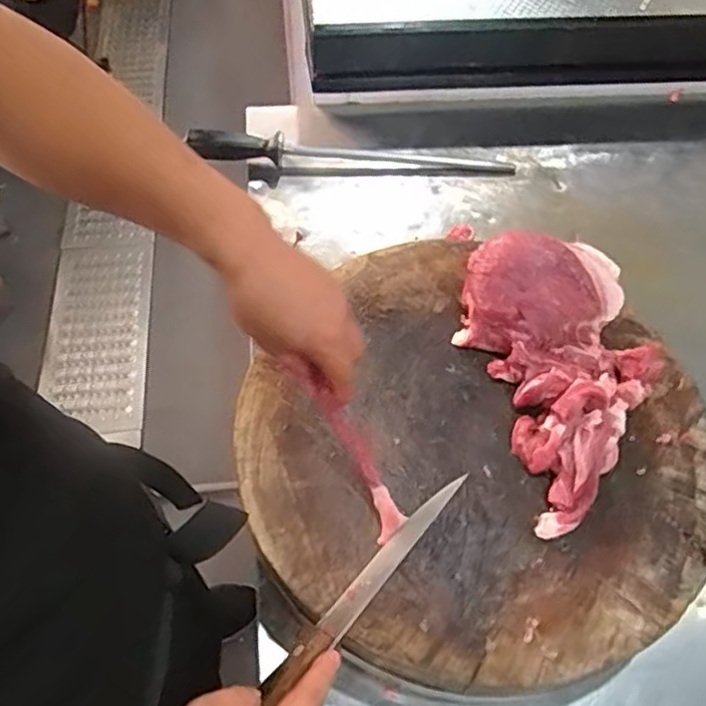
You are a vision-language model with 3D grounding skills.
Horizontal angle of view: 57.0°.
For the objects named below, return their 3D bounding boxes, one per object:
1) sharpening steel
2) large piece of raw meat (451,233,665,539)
[{"bbox_3d":[-0.001,-0.241,0.782,0.387,0.026,0.030,4,55,0],"label":"sharpening steel"},{"bbox_3d":[0.178,0.008,0.524,0.151,0.068,0.244,-4,55,-6],"label":"large piece of raw meat"}]

